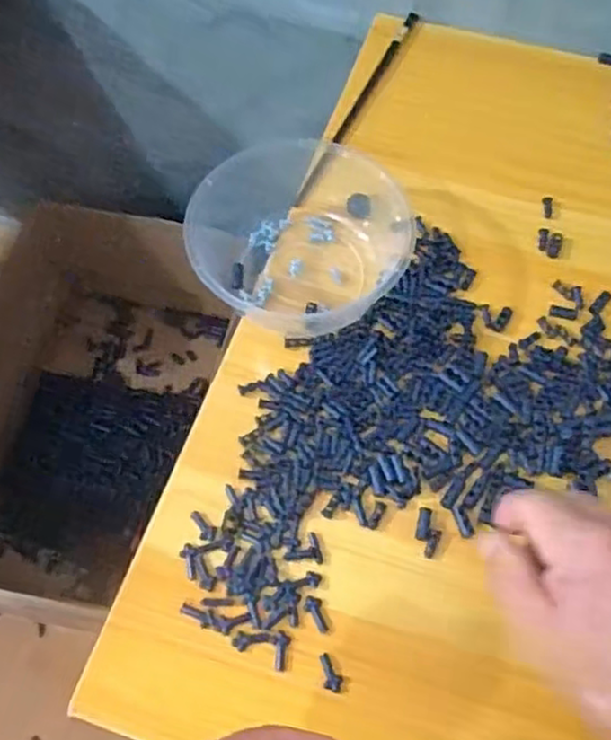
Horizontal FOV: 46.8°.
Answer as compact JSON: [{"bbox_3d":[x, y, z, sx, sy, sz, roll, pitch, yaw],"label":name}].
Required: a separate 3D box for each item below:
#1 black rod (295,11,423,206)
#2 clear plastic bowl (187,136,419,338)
[{"bbox_3d":[0.045,-0.218,0.575,0.010,0.009,0.223,23,67,13],"label":"black rod"},{"bbox_3d":[0.004,-0.107,0.489,0.138,0.050,0.160,25,67,13],"label":"clear plastic bowl"}]

